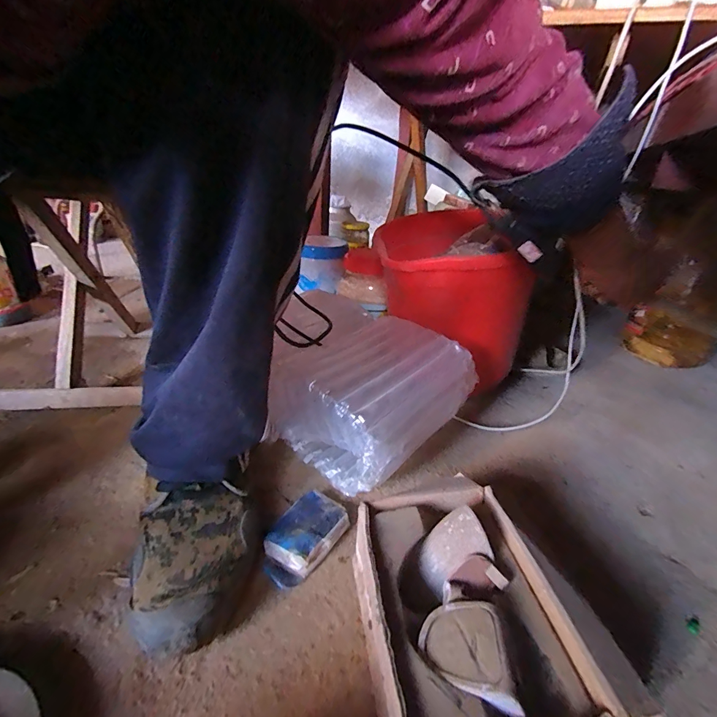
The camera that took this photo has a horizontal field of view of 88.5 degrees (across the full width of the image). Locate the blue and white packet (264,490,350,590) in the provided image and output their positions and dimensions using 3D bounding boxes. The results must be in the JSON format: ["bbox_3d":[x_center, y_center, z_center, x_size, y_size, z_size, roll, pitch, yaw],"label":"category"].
[{"bbox_3d":[-0.058,0.189,0.395,0.063,0.019,0.101,20,34,25],"label":"blue and white packet"}]

